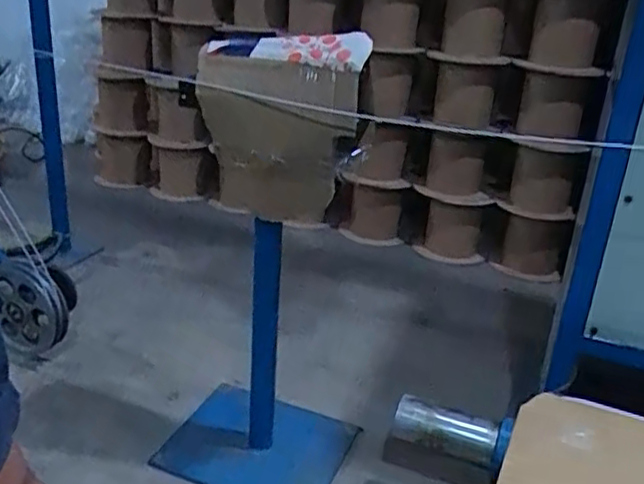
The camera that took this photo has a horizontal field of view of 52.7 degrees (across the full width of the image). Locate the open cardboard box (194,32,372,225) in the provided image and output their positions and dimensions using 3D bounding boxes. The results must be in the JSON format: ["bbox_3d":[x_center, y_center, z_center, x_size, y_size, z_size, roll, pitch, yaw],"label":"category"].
[{"bbox_3d":[-0.091,-0.230,1.342,0.339,0.386,0.114,11,25,16],"label":"open cardboard box"}]

